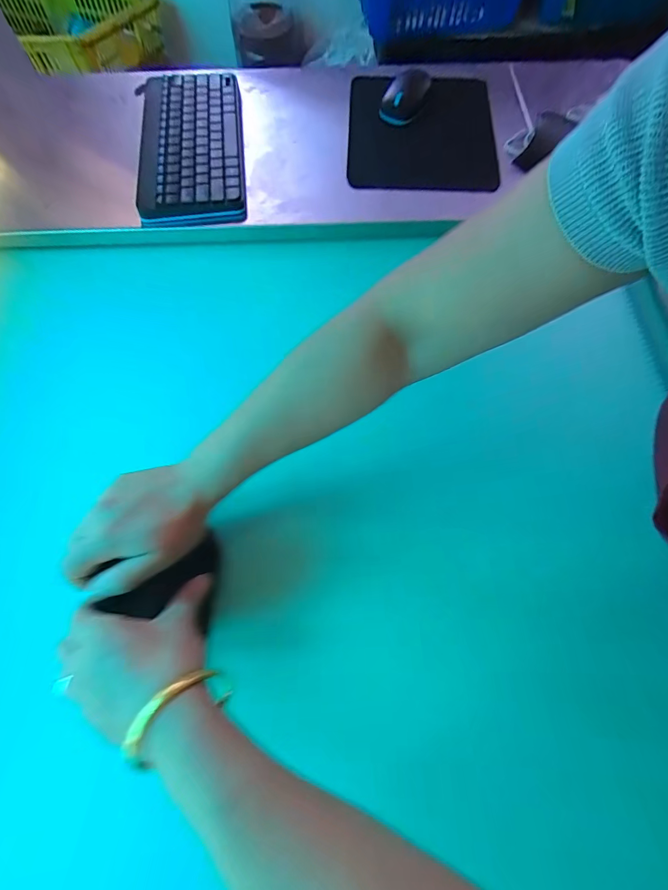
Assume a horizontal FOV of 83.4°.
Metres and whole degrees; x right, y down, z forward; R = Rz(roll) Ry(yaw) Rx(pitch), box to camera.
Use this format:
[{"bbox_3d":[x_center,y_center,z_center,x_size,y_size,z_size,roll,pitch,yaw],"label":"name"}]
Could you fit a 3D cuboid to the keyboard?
[{"bbox_3d":[-0.195,-0.421,0.525,0.140,0.040,0.289,-7,66,-2],"label":"keyboard"}]

